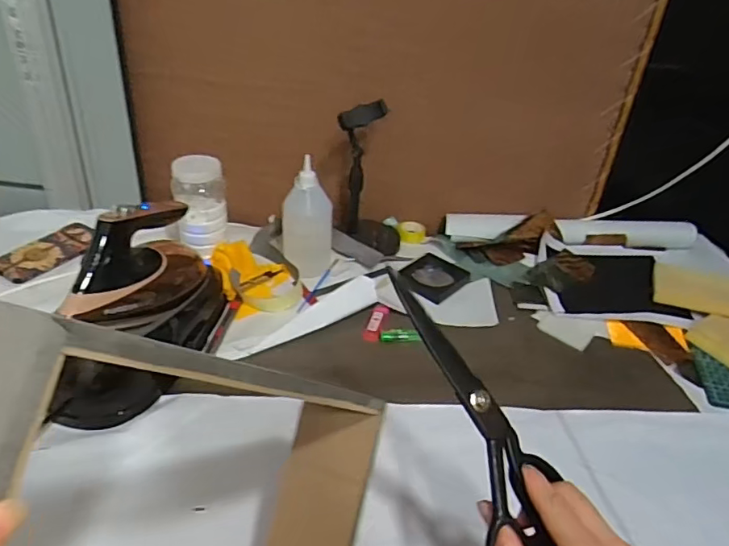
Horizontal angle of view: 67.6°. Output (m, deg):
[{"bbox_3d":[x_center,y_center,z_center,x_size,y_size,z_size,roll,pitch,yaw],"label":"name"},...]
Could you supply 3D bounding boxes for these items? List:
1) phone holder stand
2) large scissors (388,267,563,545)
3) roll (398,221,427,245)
[{"bbox_3d":[0.014,-0.165,0.933,0.115,0.251,0.091,5,35,0],"label":"phone holder stand"},{"bbox_3d":[0.076,0.094,0.387,0.073,0.032,0.213,-21,82,-32],"label":"large scissors"},{"bbox_3d":[0.088,-0.074,0.999,0.050,0.024,0.050,8,35,4],"label":"roll"}]

